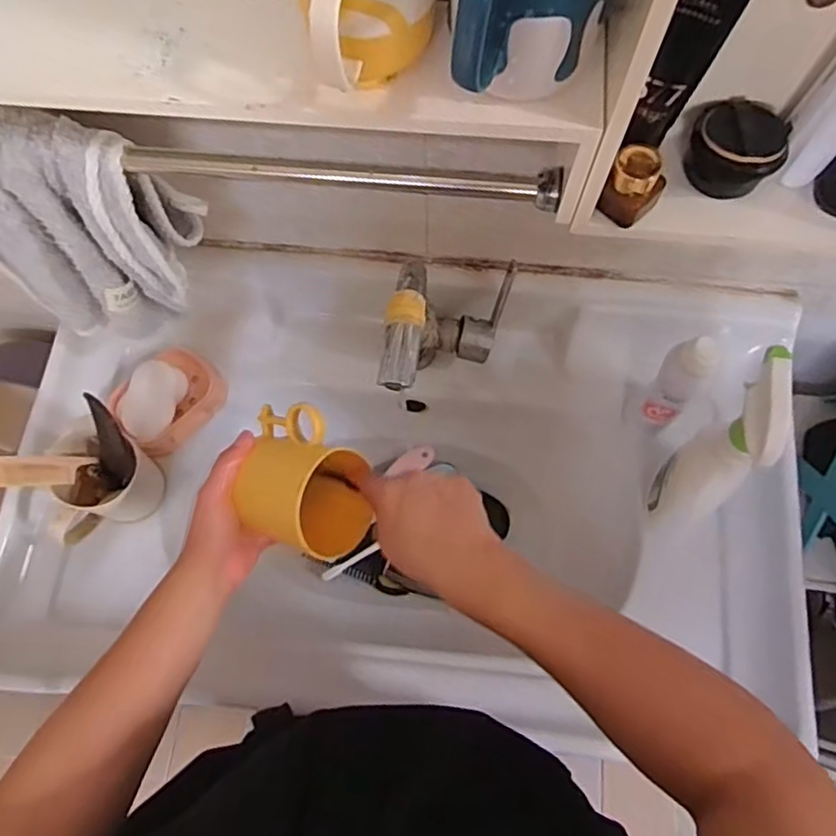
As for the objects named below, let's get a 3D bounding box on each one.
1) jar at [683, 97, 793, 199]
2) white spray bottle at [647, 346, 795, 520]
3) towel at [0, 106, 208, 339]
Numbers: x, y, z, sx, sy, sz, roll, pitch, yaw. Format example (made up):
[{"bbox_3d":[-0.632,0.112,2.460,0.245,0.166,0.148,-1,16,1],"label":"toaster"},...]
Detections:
[{"bbox_3d":[0.223,-0.193,0.433,0.059,0.043,0.064,0,72,1],"label":"jar"},{"bbox_3d":[0.265,0.035,0.558,0.046,0.234,0.105,25,75,9],"label":"white spray bottle"},{"bbox_3d":[-0.298,-0.168,0.541,0.178,0.221,0.109,15,73,6],"label":"towel"}]

